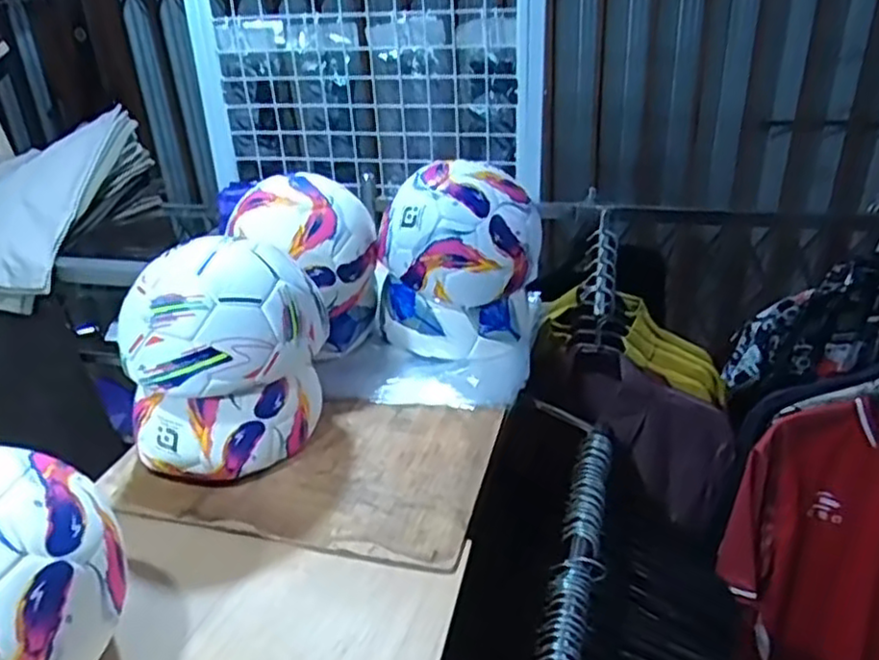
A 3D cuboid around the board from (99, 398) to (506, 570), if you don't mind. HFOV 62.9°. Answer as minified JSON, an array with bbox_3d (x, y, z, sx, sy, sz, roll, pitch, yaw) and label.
[{"bbox_3d":[-0.148,0.141,0.802,0.398,0.011,0.243,4,30,13],"label":"board"}]

